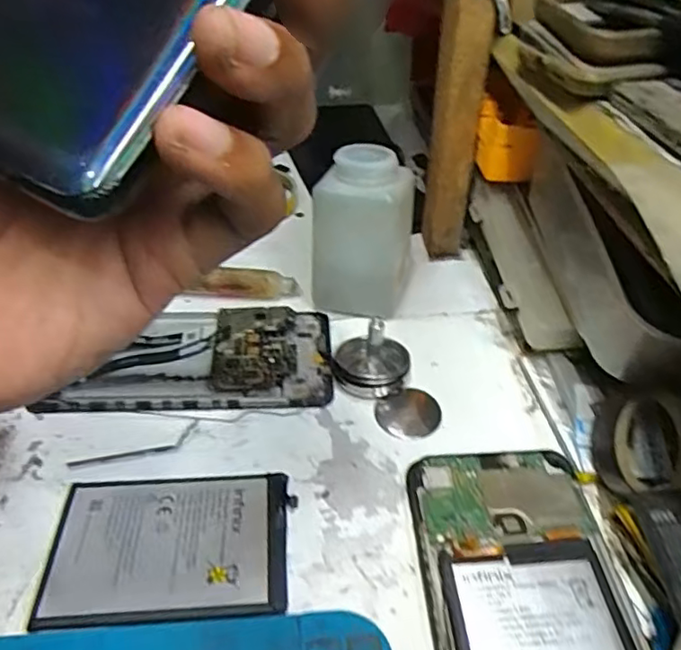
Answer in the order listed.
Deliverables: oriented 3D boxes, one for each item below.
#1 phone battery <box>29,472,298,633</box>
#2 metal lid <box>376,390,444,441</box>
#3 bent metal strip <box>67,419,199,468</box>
[{"bbox_3d":[-0.070,0.091,0.245,0.095,0.004,0.063,-2,40,-4],"label":"phone battery"},{"bbox_3d":[0.037,0.047,0.307,0.034,0.004,0.030,-21,45,-24],"label":"metal lid"},{"bbox_3d":[-0.097,0.059,0.282,0.061,0.004,0.013,-17,44,-21],"label":"bent metal strip"}]

